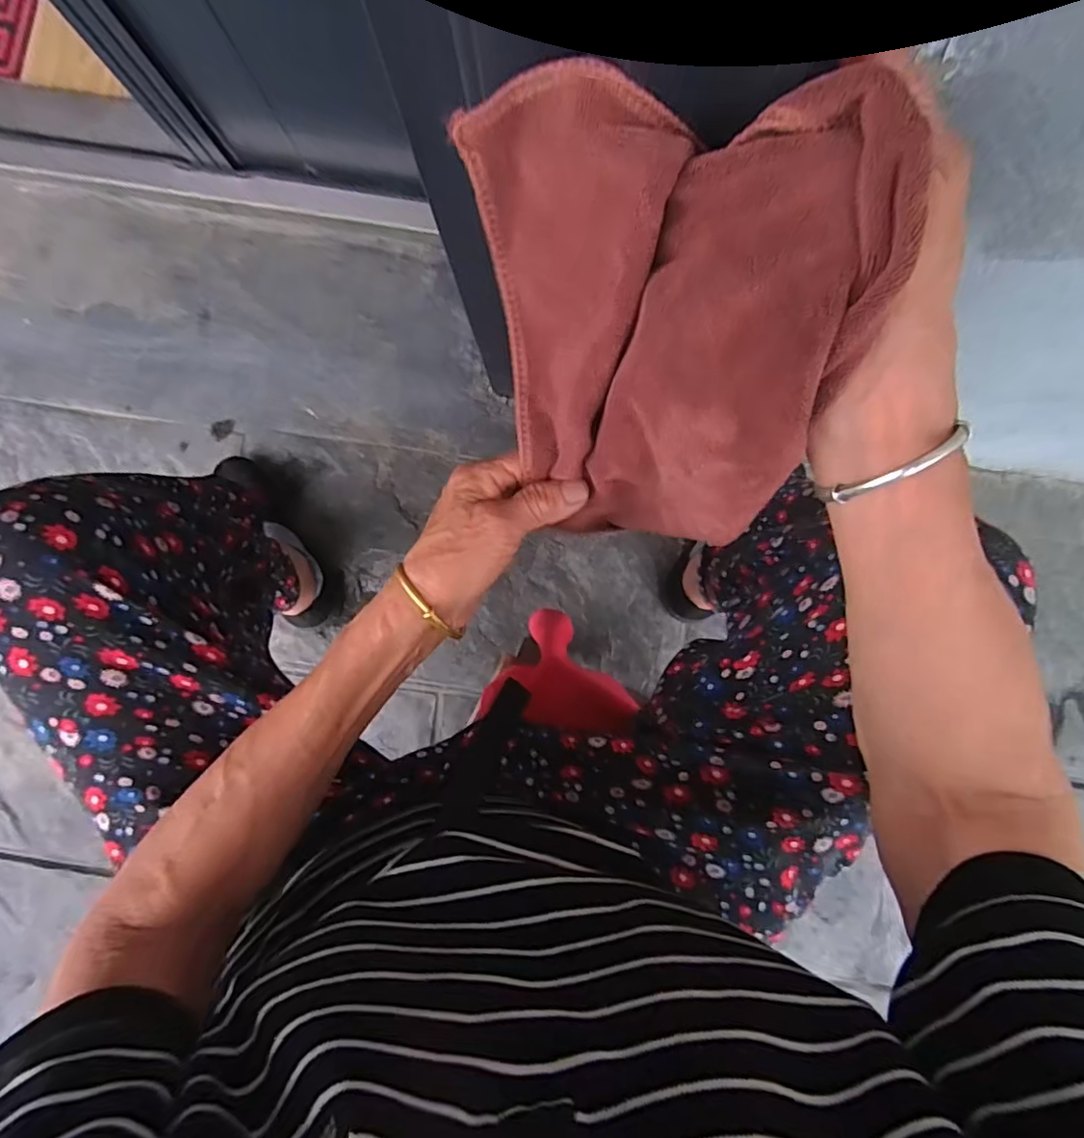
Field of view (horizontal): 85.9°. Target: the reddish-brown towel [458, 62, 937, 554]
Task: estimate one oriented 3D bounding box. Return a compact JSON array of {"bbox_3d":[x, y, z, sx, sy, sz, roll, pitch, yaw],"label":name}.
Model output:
[{"bbox_3d":[0.051,-0.093,0.269,0.163,0.044,0.203,25,135,25],"label":"reddish-brown towel"}]

